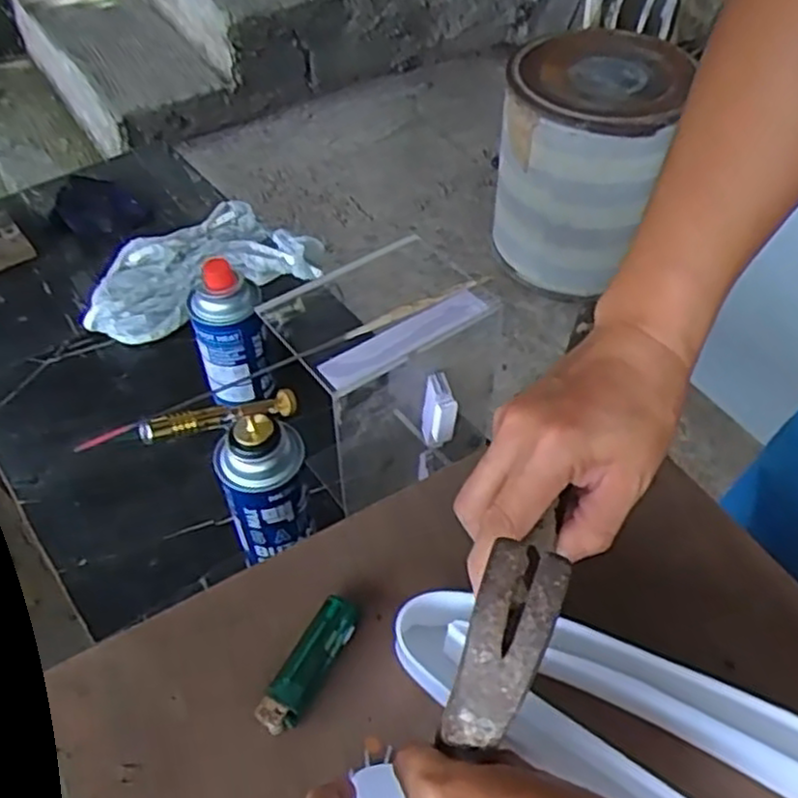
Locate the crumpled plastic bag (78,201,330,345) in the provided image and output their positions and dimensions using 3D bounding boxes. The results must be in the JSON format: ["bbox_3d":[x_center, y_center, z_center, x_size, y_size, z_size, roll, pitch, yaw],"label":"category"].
[{"bbox_3d":[-0.243,-0.165,0.919,0.291,0.047,0.125,-23,53,-21],"label":"crumpled plastic bag"}]

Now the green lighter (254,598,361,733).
[{"bbox_3d":[-0.051,0.150,0.430,0.024,0.012,0.083,23,55,18],"label":"green lighter"}]

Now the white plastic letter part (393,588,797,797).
[{"bbox_3d":[0.129,0.170,0.386,0.277,0.038,0.095,25,55,19],"label":"white plastic letter part"}]

